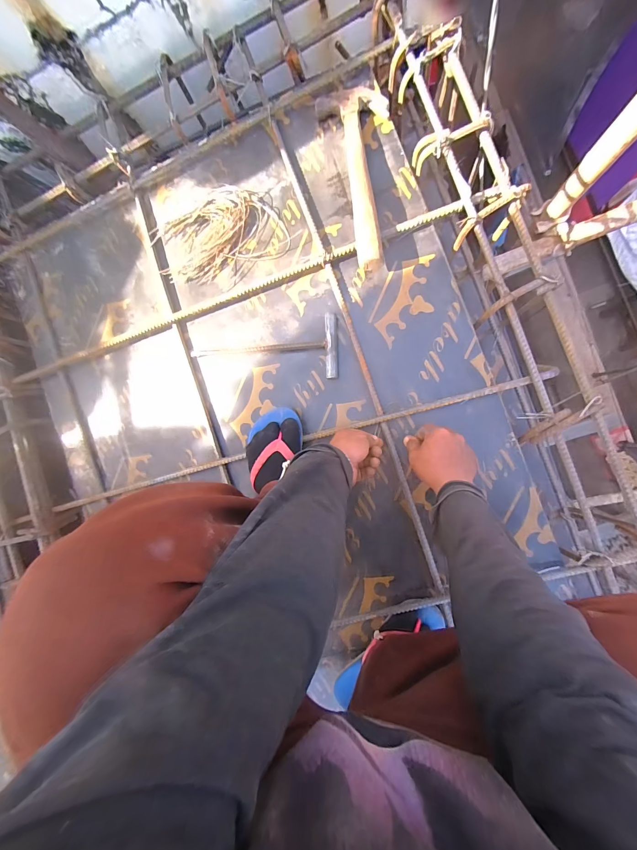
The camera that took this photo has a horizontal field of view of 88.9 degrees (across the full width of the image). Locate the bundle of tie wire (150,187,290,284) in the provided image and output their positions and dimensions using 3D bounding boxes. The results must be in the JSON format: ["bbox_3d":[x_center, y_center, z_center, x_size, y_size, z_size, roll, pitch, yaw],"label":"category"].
[{"bbox_3d":[-0.197,-0.370,0.631,0.264,0.025,0.147,-14,90,9],"label":"bundle of tie wire"}]

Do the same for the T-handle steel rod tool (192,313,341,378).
[{"bbox_3d":[-0.105,-0.145,0.621,0.285,0.024,0.114,0,92,9],"label":"T-handle steel rod tool"}]

